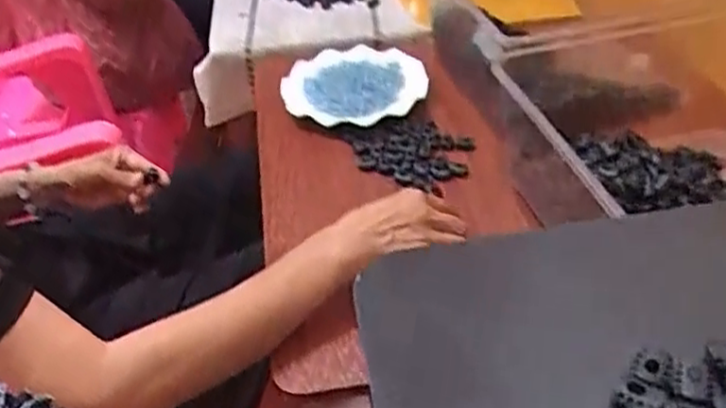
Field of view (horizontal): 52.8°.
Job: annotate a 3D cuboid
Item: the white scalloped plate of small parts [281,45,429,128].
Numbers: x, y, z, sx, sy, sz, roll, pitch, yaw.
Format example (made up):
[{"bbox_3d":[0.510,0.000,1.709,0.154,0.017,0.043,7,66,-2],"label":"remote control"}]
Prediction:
[{"bbox_3d":[-0.014,-0.156,0.953,0.181,0.035,0.173,-4,41,4],"label":"white scalloped plate of small parts"}]

